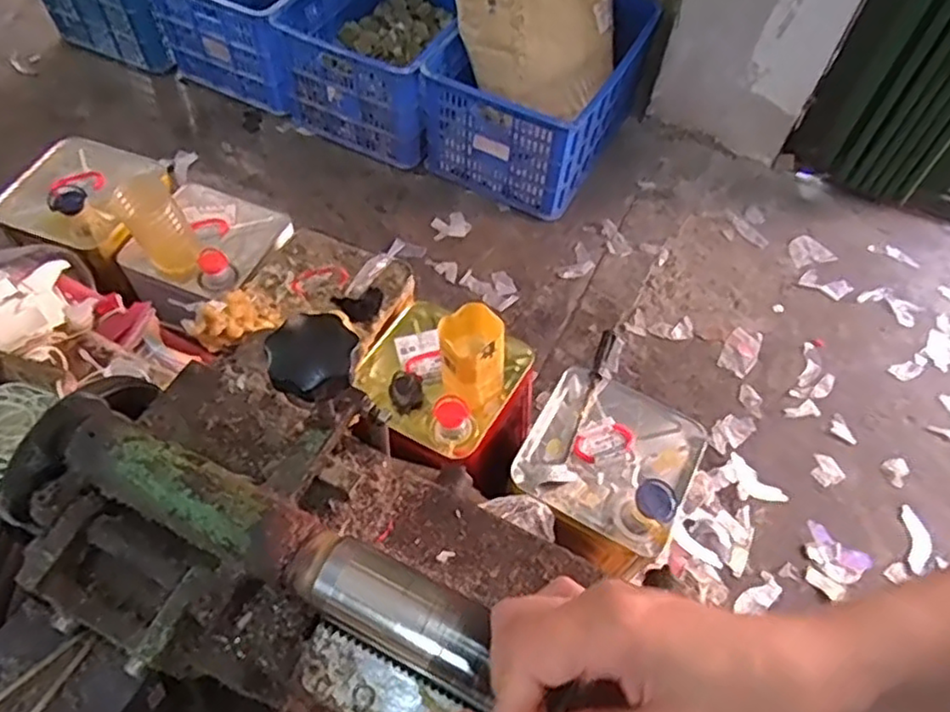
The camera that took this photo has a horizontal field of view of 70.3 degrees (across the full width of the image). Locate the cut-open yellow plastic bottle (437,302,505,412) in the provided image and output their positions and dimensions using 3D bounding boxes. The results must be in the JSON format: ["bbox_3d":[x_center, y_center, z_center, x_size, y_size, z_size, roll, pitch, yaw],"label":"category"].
[{"bbox_3d":[-0.005,0.004,0.978,0.095,0.125,0.104,-1,58,-5],"label":"cut-open yellow plastic bottle"}]

